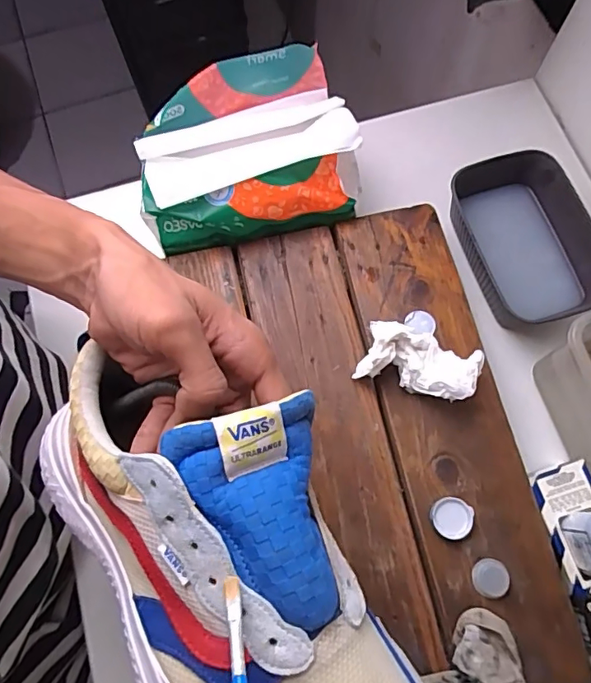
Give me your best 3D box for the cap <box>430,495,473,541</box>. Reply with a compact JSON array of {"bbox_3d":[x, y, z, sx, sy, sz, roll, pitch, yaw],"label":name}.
[{"bbox_3d":[0.122,0.138,0.399,0.032,0.009,0.030,0,73,0],"label":"cap"}]

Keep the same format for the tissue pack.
[{"bbox_3d":[-0.044,-0.167,0.462,0.193,0.078,0.132,-15,73,-4],"label":"tissue pack"}]

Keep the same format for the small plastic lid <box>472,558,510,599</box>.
[{"bbox_3d":[0.148,0.179,0.385,0.027,0.005,0.026,0,73,0],"label":"small plastic lid"}]

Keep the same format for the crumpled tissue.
[{"bbox_3d":[0.102,0.016,0.421,0.091,0.047,0.050,17,74,5],"label":"crumpled tissue"}]

